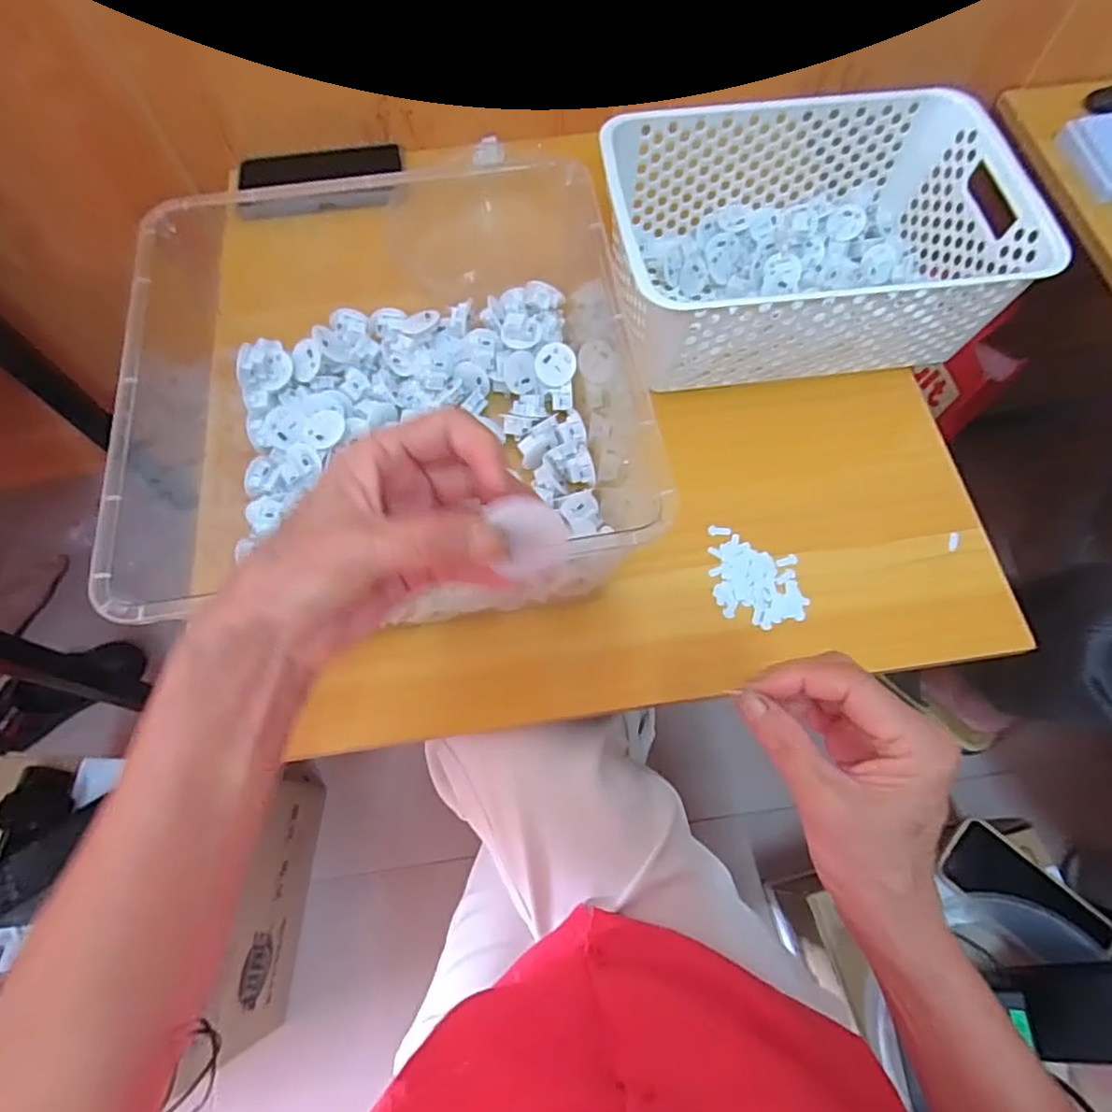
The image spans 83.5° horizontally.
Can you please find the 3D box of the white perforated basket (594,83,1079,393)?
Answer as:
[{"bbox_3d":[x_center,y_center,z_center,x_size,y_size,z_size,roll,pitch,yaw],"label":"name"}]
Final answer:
[{"bbox_3d":[0.197,-0.256,0.515,0.303,0.113,0.203,-8,68,-3],"label":"white perforated basket"}]

